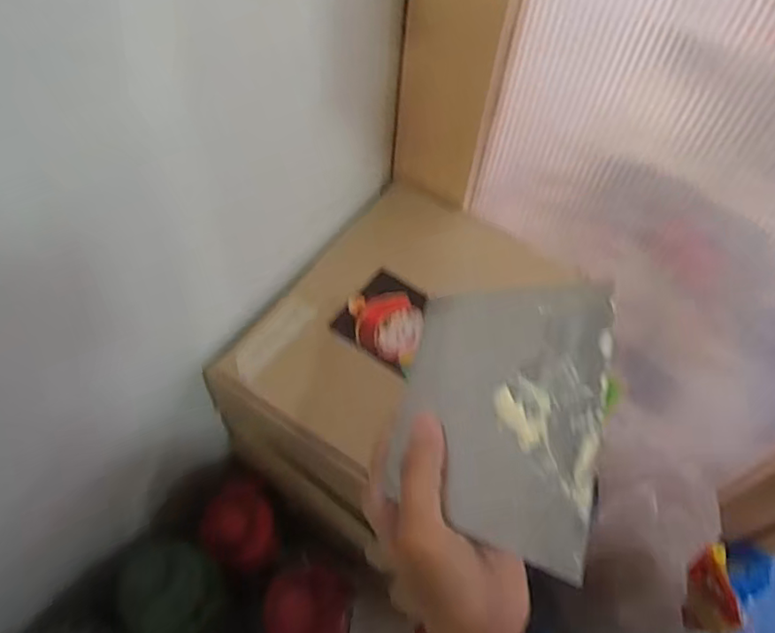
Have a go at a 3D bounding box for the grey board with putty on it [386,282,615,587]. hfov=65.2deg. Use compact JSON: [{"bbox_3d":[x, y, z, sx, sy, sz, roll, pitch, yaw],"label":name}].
[{"bbox_3d":[0.057,0.044,0.305,0.099,0.008,0.136,8,68,22],"label":"grey board with putty on it"}]

